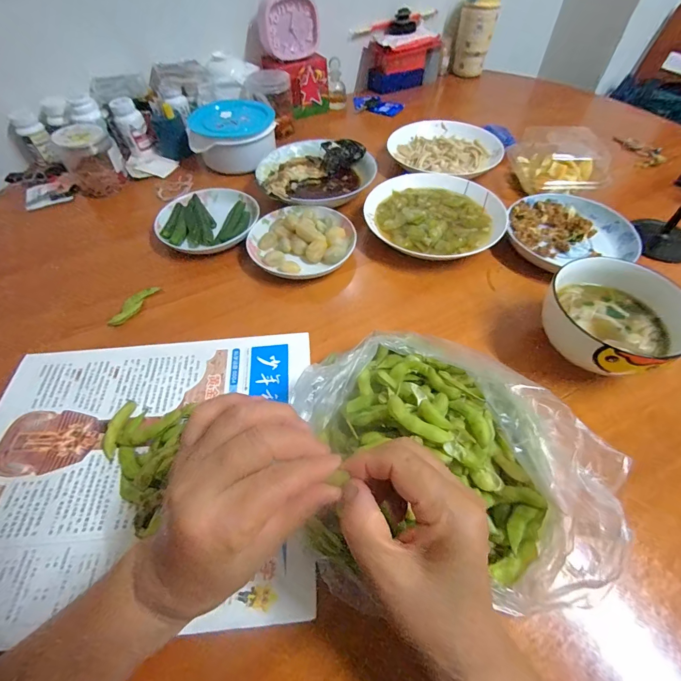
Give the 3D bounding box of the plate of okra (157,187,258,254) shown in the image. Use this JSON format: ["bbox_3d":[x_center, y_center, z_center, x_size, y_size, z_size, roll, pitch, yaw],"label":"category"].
[{"bbox_3d":[-0.208,-0.193,0.565,0.150,0.030,0.140,0,53,0],"label":"plate of okra"}]

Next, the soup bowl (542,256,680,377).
[{"bbox_3d":[0.291,-0.013,0.395,0.108,0.077,0.130,-9,53,-6],"label":"soup bowl"}]

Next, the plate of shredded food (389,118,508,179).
[{"bbox_3d":[0.199,-0.366,0.676,0.202,0.029,0.164,26,57,19],"label":"plate of shredded food"}]

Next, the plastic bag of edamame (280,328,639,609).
[{"bbox_3d":[0.080,0.089,0.306,0.225,0.078,0.229,-5,53,-3],"label":"plastic bag of edamame"}]

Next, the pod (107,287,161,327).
[{"bbox_3d":[-0.270,-0.046,0.468,0.020,0.014,0.073,23,56,17],"label":"pod"}]

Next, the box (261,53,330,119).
[{"bbox_3d":[-0.101,-0.601,0.831,0.101,0.103,0.112,-32,59,-21],"label":"box"}]

